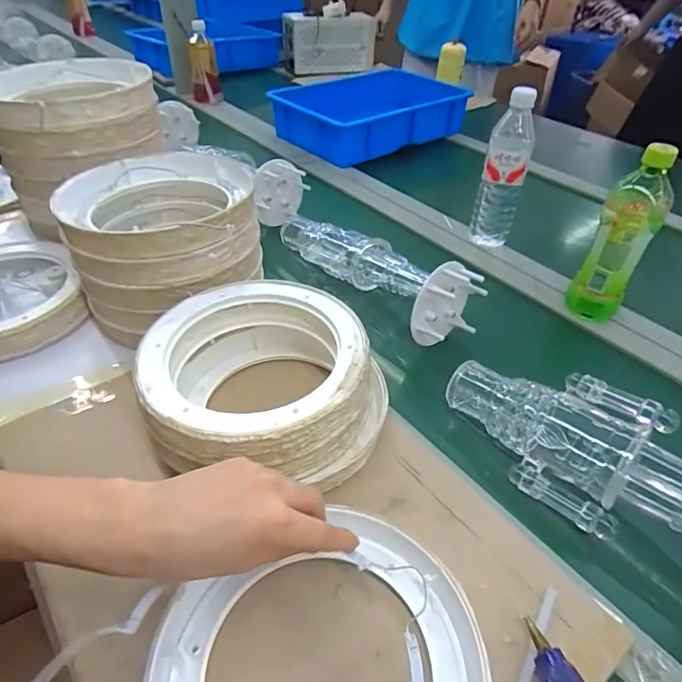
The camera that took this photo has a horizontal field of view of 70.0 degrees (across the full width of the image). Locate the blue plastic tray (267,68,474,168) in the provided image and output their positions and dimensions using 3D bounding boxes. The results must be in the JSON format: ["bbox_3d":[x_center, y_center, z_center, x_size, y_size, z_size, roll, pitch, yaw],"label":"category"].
[{"bbox_3d":[0.064,-0.512,1.122,0.389,0.112,0.278,-26,48,-28],"label":"blue plastic tray"}]

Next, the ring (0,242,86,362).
[{"bbox_3d":[-0.432,-0.055,0.618,0.196,0.037,0.210,-21,45,-23],"label":"ring"}]

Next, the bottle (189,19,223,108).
[{"bbox_3d":[-0.360,-0.716,1.274,0.074,0.204,0.087,-6,41,-9],"label":"bottle"}]

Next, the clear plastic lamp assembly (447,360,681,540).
[{"bbox_3d":[0.242,0.103,0.426,0.316,0.087,0.107,32,50,31],"label":"clear plastic lamp assembly"}]

